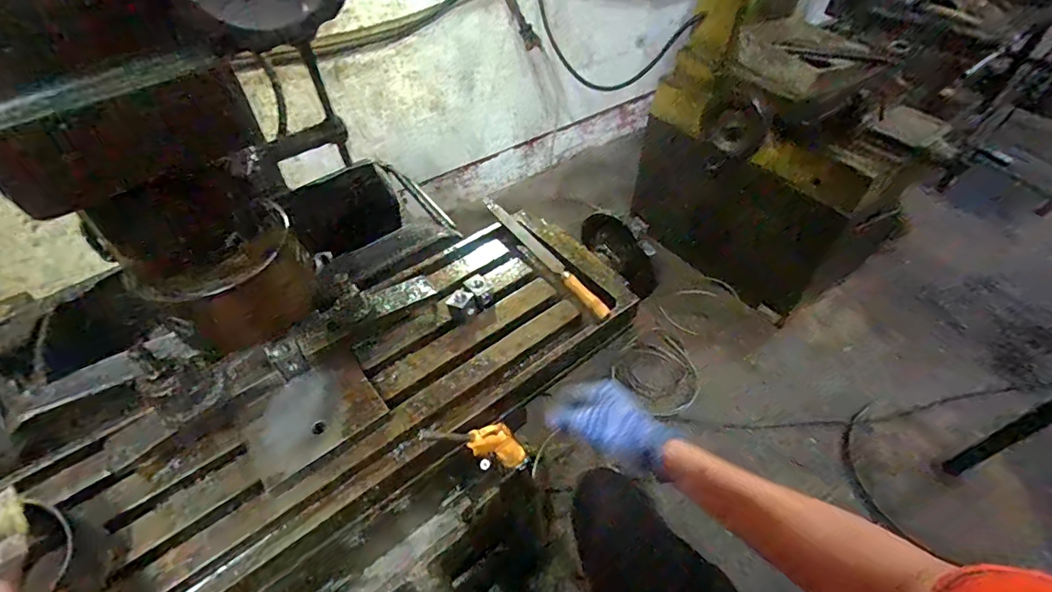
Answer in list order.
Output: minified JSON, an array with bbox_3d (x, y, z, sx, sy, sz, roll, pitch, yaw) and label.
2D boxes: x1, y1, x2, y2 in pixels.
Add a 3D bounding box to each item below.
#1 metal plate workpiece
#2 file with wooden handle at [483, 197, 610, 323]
[{"bbox_3d":[-0.219,0.125,0.501,0.128,0.010,0.098,-32,65,-23],"label":"metal plate workpiece"},{"bbox_3d":[0.022,-0.060,0.669,0.023,0.019,0.277,-26,52,-21],"label":"file with wooden handle"}]

